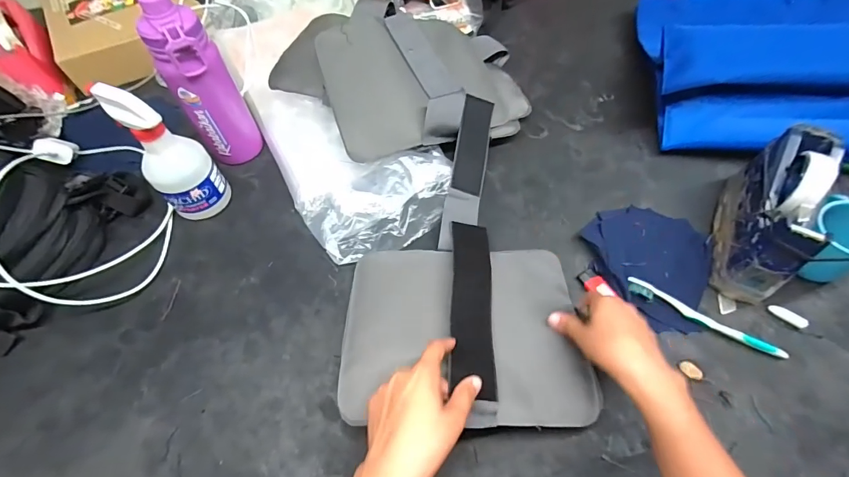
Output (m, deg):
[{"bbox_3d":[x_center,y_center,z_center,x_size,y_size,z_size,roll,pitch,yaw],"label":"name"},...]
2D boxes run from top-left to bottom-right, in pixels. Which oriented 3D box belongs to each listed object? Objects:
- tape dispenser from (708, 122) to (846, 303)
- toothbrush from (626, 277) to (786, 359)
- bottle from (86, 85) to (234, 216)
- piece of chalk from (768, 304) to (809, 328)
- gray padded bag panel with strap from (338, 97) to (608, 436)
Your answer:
[{"bbox_3d":[0.423,-0.034,0.481,0.068,0.122,0.197,25,63,15],"label":"tape dispenser"},{"bbox_3d":[0.330,0.095,0.470,0.177,0.015,0.018,26,63,16],"label":"toothbrush"},{"bbox_3d":[-0.324,-0.104,0.504,0.067,0.188,0.074,40,68,22],"label":"bottle"},{"bbox_3d":[0.432,0.092,0.468,0.010,0.010,0.038,-40,53,-20],"label":"piece of chalk"},{"bbox_3d":[0.044,0.010,0.499,0.261,0.048,0.413,0,59,1],"label":"gray padded bag panel with strap"}]

